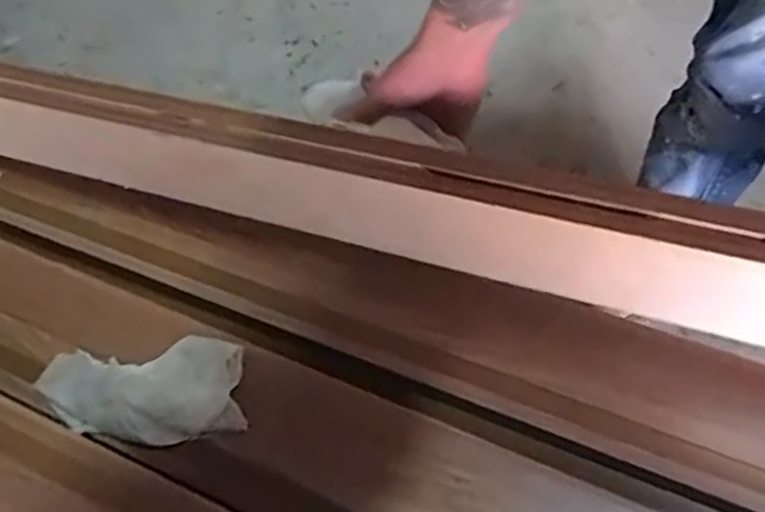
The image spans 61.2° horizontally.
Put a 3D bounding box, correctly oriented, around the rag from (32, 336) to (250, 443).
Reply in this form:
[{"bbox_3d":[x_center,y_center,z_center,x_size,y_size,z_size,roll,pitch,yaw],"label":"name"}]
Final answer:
[{"bbox_3d":[-0.205,0.114,0.547,0.172,0.035,0.084,-7,61,3],"label":"rag"}]

